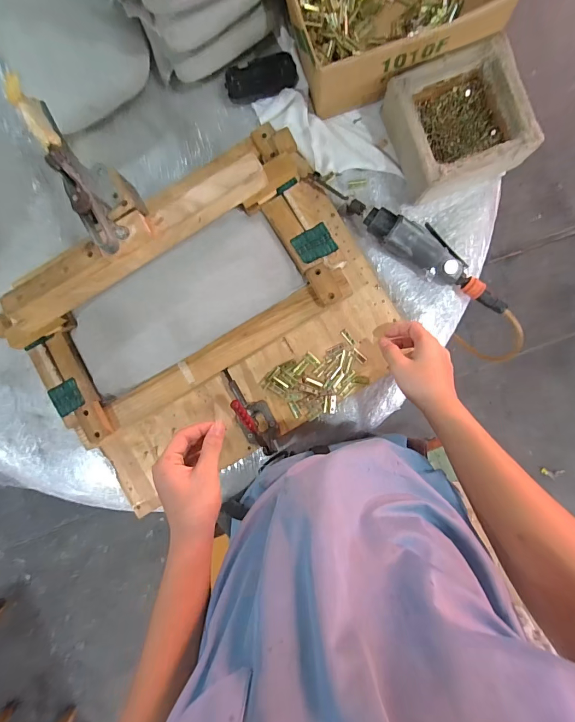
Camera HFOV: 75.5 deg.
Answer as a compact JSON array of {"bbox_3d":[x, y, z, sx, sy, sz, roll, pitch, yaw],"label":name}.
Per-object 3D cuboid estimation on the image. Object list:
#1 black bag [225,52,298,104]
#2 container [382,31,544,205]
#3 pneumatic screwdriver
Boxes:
[{"bbox_3d":[-0.042,-0.453,0.596,0.112,0.031,0.041,-15,90,5],"label":"black bag"},{"bbox_3d":[0.247,-0.342,0.543,0.166,0.070,0.163,-21,89,5],"label":"container"},{"bbox_3d":[0.190,-0.187,0.574,0.356,0.039,0.063,31,93,4],"label":"pneumatic screwdriver"}]

